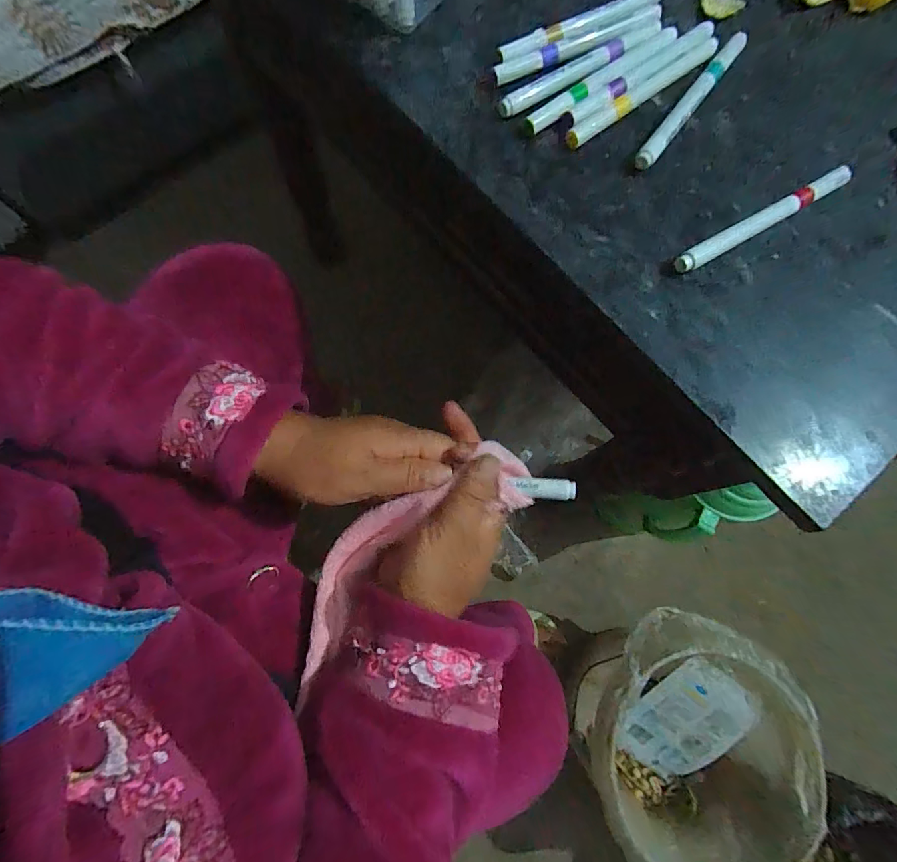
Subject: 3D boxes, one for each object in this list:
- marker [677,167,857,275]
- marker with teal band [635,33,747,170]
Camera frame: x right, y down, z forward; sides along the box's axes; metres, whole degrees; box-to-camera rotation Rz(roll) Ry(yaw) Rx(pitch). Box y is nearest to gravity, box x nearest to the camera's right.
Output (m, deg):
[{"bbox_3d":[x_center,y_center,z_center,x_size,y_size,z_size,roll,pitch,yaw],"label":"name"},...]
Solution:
[{"bbox_3d":[0.200,-0.134,0.283,0.136,0.012,0.011,-30,78,-7],"label":"marker"},{"bbox_3d":[0.166,-0.226,0.304,0.012,0.011,0.135,36,79,8],"label":"marker with teal band"}]

